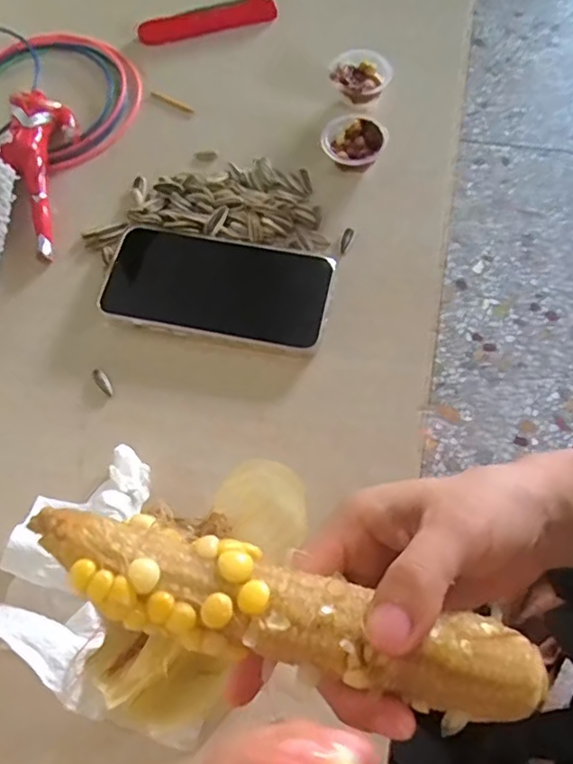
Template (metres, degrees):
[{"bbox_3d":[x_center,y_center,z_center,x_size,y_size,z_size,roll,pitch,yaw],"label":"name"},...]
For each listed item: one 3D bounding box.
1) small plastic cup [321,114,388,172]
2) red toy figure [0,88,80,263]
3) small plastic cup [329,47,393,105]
[{"bbox_3d":[0.047,-0.167,0.418,0.041,0.023,0.042,0,68,0],"label":"small plastic cup"},{"bbox_3d":[-0.176,-0.151,0.420,0.045,0.024,0.135,-3,68,-2],"label":"red toy figure"},{"bbox_3d":[0.051,-0.226,0.441,0.042,0.025,0.044,0,68,0],"label":"small plastic cup"}]

